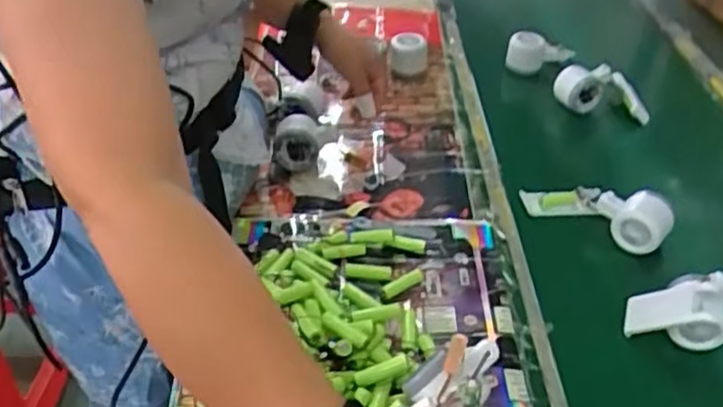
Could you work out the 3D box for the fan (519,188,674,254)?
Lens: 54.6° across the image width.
[{"bbox_3d":[0.282,0.009,0.848,0.169,0.051,0.071,16,38,34],"label":"fan"}]

